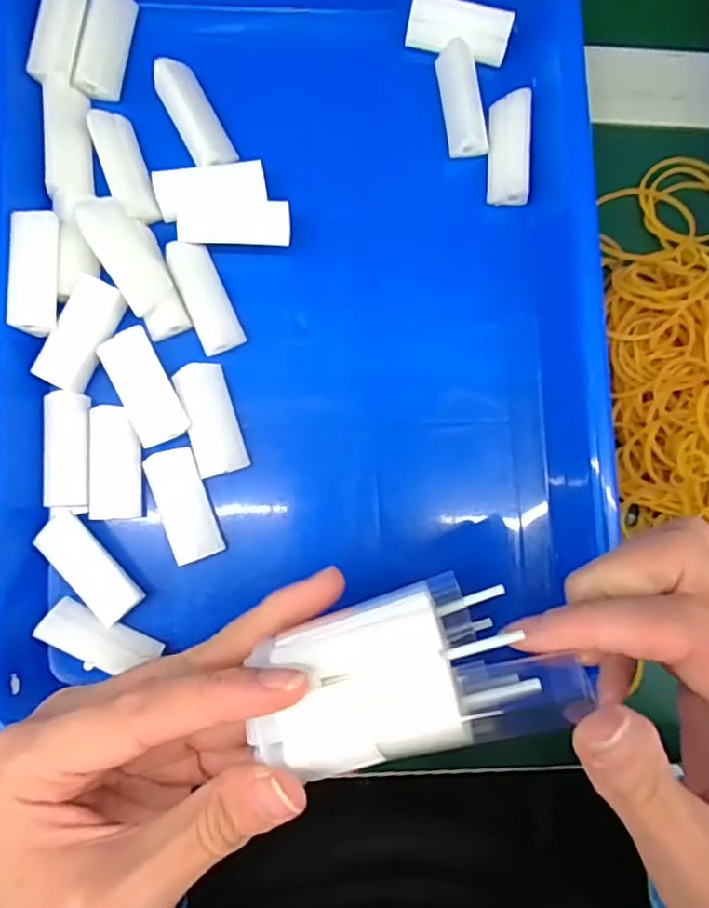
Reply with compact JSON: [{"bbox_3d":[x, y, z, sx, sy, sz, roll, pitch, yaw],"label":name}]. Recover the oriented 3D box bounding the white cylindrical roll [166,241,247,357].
[{"bbox_3d":[-0.062,-0.065,0.253,0.017,0.011,0.046,-23,90,-5],"label":"white cylindrical roll"}]

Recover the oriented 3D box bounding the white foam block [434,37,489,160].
[{"bbox_3d":[0.049,-0.158,0.269,0.018,0.010,0.048,-8,88,-5],"label":"white foam block"}]

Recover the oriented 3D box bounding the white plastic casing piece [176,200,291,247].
[{"bbox_3d":[-0.050,-0.096,0.254,0.045,0.013,0.018,-3,88,-5],"label":"white plastic casing piece"}]

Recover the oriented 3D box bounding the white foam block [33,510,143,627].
[{"bbox_3d":[-0.106,0.046,0.242,0.017,0.009,0.046,-40,91,-5],"label":"white foam block"}]

